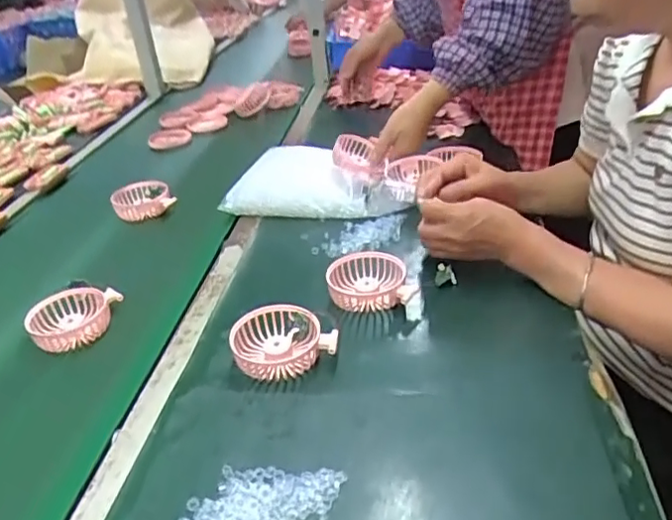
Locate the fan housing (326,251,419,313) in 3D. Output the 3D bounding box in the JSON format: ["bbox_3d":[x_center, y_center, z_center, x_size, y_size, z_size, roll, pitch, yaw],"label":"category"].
[{"bbox_3d":[0.037,0.029,0.692,0.091,0.039,0.098,-7,31,-4],"label":"fan housing"}]

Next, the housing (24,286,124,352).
[{"bbox_3d":[-0.305,0.066,0.695,0.084,0.026,0.098,10,34,22],"label":"housing"}]

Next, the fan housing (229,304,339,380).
[{"bbox_3d":[-0.055,0.081,0.610,0.102,0.035,0.084,-15,32,-17],"label":"fan housing"}]

